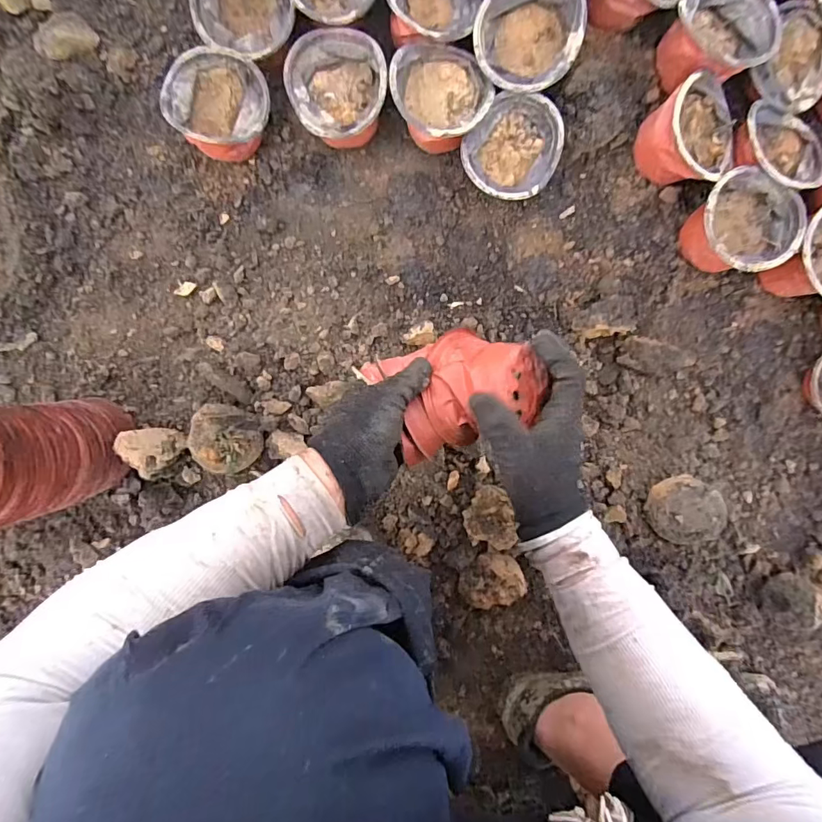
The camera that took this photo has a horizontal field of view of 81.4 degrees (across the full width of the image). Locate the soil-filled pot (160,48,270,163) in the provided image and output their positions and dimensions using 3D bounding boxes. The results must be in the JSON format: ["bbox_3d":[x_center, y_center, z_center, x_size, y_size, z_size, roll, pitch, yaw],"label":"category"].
[{"bbox_3d":[-0.189,-0.304,0.472,0.091,0.063,0.089,0,95,-2],"label":"soil-filled pot"}]

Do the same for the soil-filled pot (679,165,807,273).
[{"bbox_3d":[0.335,-0.190,0.498,0.095,0.070,0.092,0,95,-2],"label":"soil-filled pot"}]

